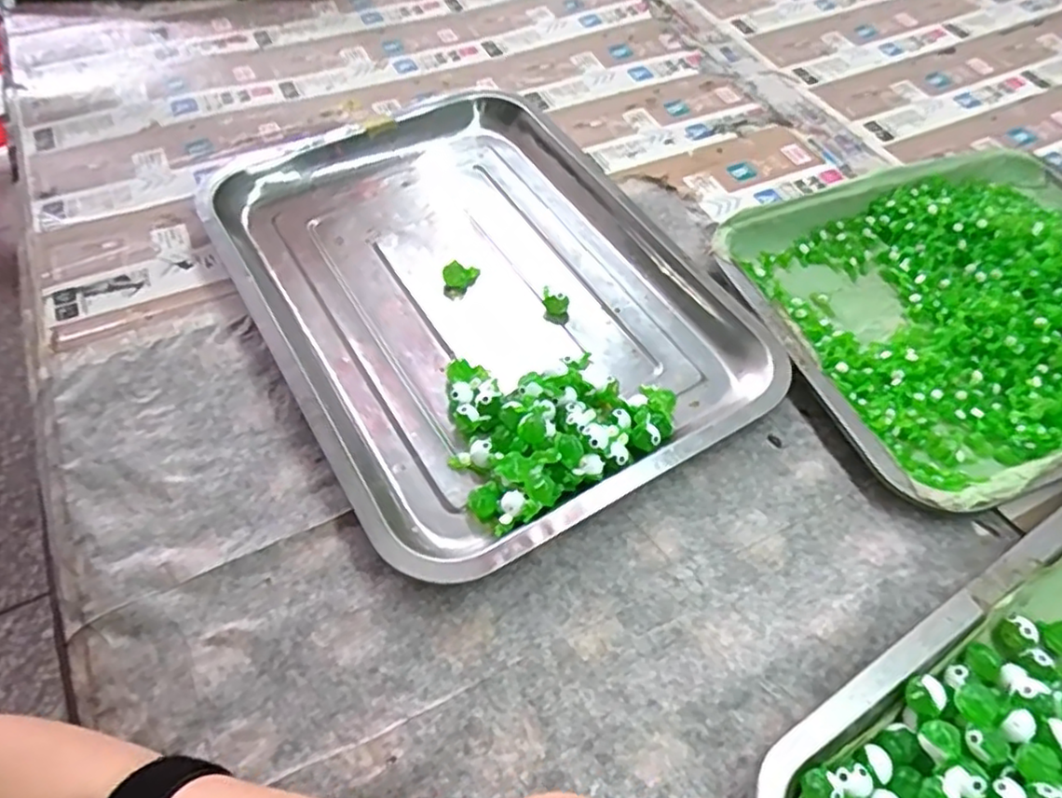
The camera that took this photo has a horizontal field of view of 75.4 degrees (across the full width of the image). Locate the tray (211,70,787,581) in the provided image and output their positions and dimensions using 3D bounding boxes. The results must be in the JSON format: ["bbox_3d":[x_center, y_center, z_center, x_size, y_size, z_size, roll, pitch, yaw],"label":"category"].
[{"bbox_3d":[-0.039,-0.077,0.449,0.261,0.029,0.357,-26,60,-19],"label":"tray"}]

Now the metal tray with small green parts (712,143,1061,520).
[{"bbox_3d":[0.297,-0.068,0.456,0.302,0.023,0.249,-18,58,-14],"label":"metal tray with small green parts"}]

